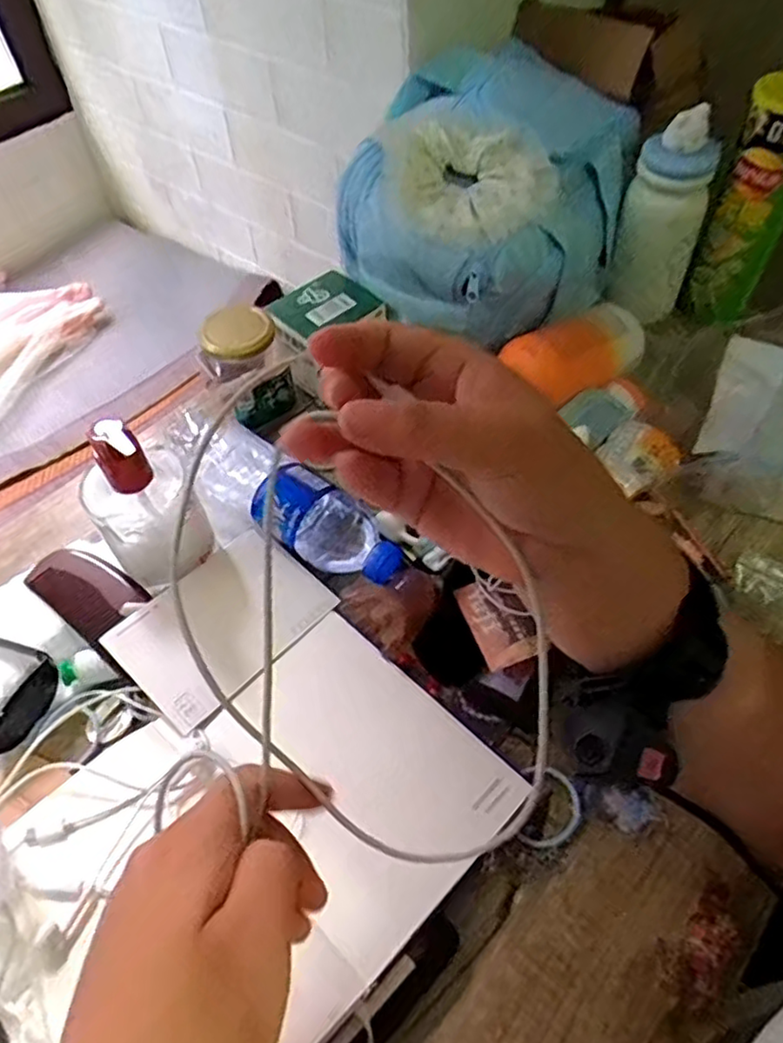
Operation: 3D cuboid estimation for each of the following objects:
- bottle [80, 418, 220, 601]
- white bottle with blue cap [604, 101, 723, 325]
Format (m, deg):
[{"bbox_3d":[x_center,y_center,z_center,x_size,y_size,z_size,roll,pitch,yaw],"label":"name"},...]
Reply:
[{"bbox_3d":[-0.176,-0.008,0.474,0.068,0.161,0.062,-27,58,-16],"label":"bottle"},{"bbox_3d":[0.261,-0.290,0.638,0.075,0.175,0.095,17,57,14],"label":"white bottle with blue cap"}]

